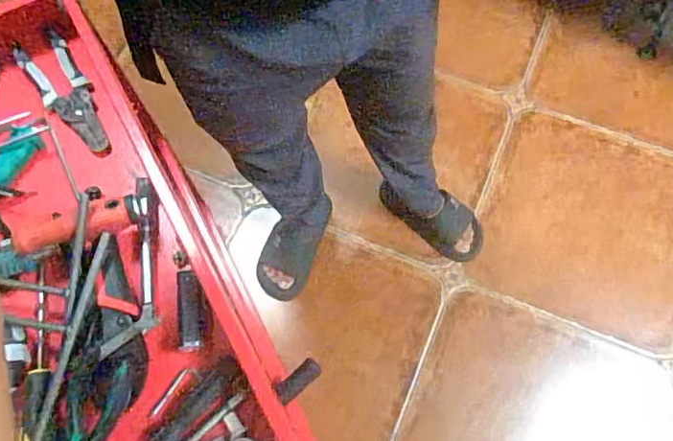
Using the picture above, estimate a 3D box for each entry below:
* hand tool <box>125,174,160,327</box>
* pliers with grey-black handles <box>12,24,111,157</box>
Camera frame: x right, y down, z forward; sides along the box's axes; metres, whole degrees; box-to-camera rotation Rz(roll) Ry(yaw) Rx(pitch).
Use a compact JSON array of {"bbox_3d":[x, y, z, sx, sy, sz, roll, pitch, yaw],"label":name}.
[{"bbox_3d":[-0.185,0.029,0.522,0.024,0.020,0.152,-10,69,-3],"label":"hand tool"},{"bbox_3d":[-0.292,-0.140,0.594,0.052,0.022,0.179,-33,72,-12],"label":"pliers with grey-black handles"}]

